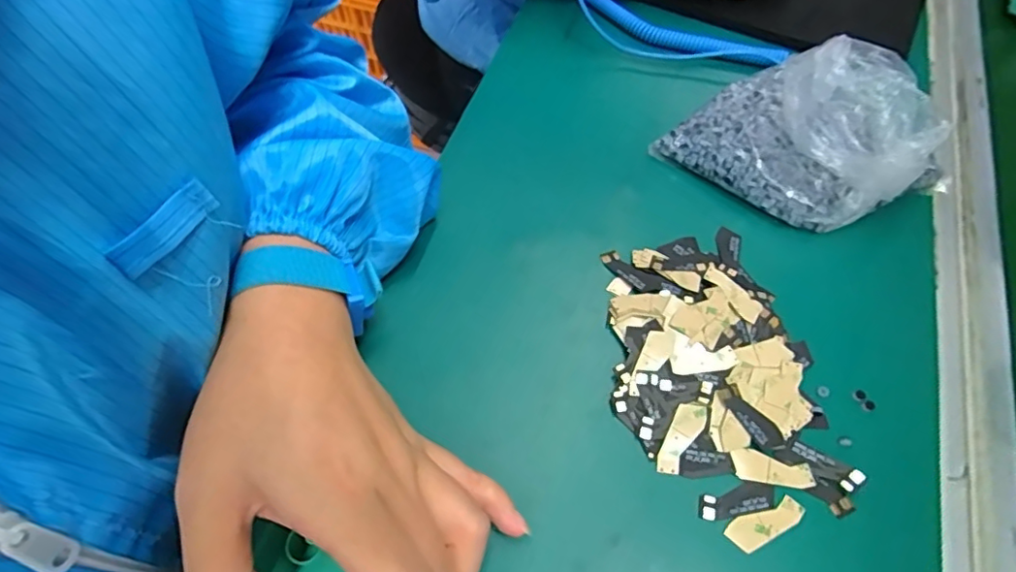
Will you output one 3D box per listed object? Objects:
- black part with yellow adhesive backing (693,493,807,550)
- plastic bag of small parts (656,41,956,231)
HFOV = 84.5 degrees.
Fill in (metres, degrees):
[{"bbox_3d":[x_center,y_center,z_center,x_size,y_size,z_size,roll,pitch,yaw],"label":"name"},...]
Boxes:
[{"bbox_3d":[0.117,0.107,0.252,0.037,0.004,0.014,-22,64,-13],"label":"black part with yellow adhesive backing"},{"bbox_3d":[0.194,-0.100,0.340,0.155,0.050,0.129,-35,66,-18],"label":"plastic bag of small parts"}]

